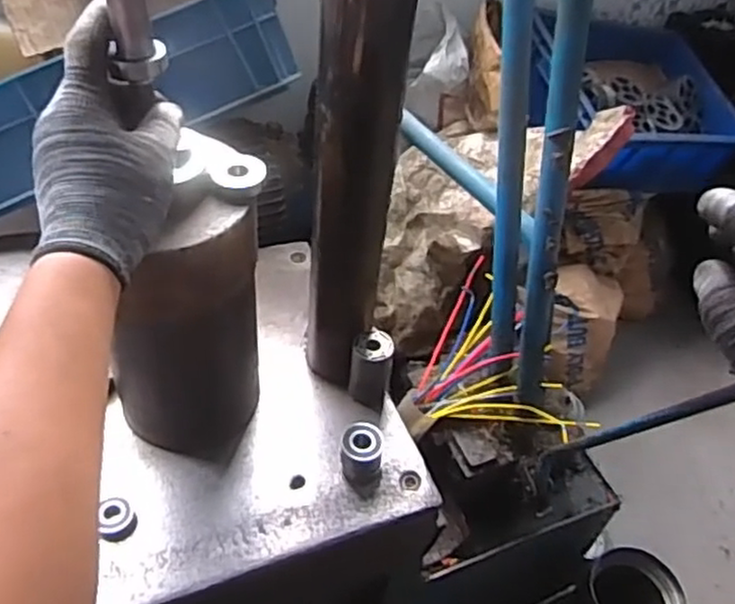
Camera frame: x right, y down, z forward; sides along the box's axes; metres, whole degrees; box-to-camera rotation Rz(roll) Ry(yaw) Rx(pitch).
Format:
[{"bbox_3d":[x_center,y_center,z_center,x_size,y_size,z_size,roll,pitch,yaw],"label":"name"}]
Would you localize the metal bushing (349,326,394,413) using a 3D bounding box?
[{"bbox_3d":[0.003,0.067,0.687,0.038,0.073,0.044,9,45,2],"label":"metal bushing"}]

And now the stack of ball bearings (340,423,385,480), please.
[{"bbox_3d":[-0.005,0.137,0.636,0.038,0.040,0.037,10,45,3],"label":"stack of ball bearings"}]

